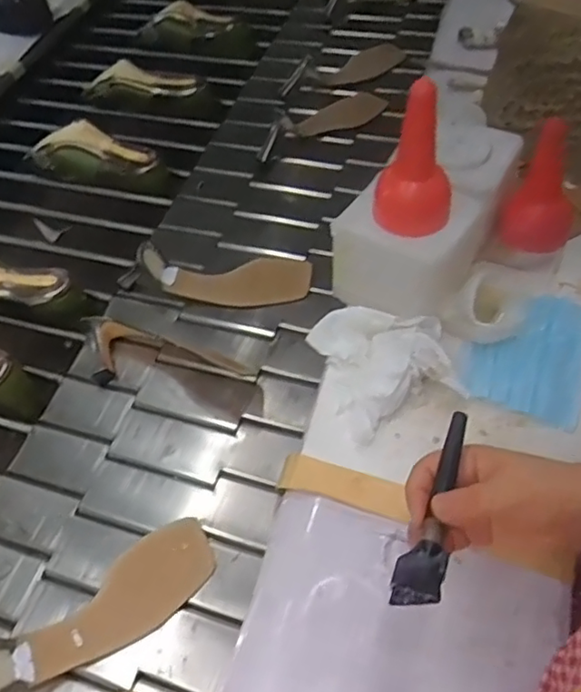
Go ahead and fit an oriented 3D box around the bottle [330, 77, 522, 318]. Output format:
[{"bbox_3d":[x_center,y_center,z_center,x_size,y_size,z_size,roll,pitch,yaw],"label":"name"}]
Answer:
[{"bbox_3d":[0.145,-0.171,0.607,0.114,0.202,0.212,25,59,22],"label":"bottle"}]

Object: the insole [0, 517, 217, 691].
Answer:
[{"bbox_3d":[-0.166,0.232,0.531,0.218,0.053,0.074,-26,54,-31],"label":"insole"}]

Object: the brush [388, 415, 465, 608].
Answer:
[{"bbox_3d":[0.099,0.106,0.400,0.029,0.018,0.137,15,55,17],"label":"brush"}]

